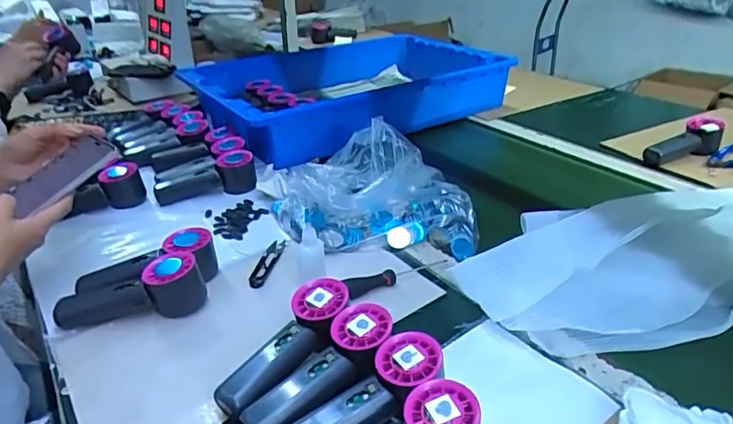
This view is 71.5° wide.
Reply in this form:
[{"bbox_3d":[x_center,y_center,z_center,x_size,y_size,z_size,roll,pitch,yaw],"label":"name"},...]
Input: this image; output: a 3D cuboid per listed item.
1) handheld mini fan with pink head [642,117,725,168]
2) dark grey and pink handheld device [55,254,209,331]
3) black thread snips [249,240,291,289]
[{"bbox_3d":[0.555,-0.123,0.888,0.148,0.057,0.053,-17,33,-24],"label":"handheld mini fan with pink head"},{"bbox_3d":[-0.264,0.088,0.569,0.157,0.060,0.053,-5,30,-7],"label":"dark grey and pink handheld device"},{"bbox_3d":[-0.124,0.063,0.652,0.024,0.014,0.095,4,30,9],"label":"black thread snips"}]

